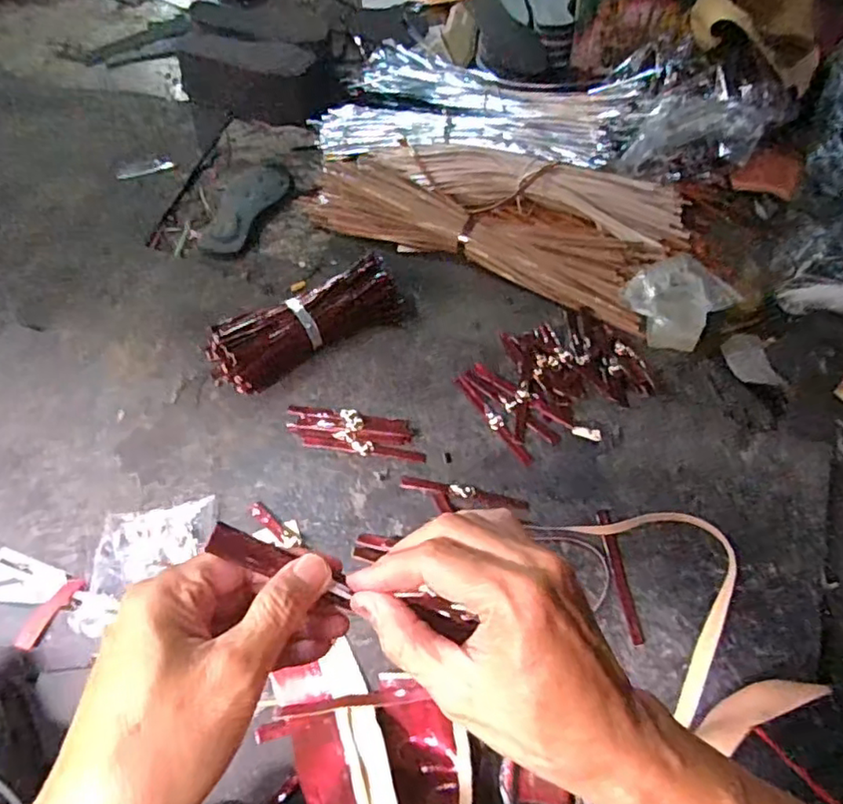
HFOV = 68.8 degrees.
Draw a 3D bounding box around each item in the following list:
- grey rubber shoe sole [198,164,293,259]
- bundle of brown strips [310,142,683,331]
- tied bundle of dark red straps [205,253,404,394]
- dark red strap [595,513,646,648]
[{"bbox_3d":[-0.289,-0.310,0.986,0.102,0.014,0.228,15,59,11],"label":"grey rubber shoe sole"},{"bbox_3d":[0.096,-0.299,0.917,0.560,0.068,0.222,19,60,13],"label":"bundle of brown strips"},{"bbox_3d":[-0.147,-0.098,0.794,0.260,0.057,0.090,-24,61,-12],"label":"tied bundle of dark red straps"},{"bbox_3d":[0.205,0.178,0.638,0.014,0.005,0.139,-5,58,-2],"label":"dark red strap"}]

